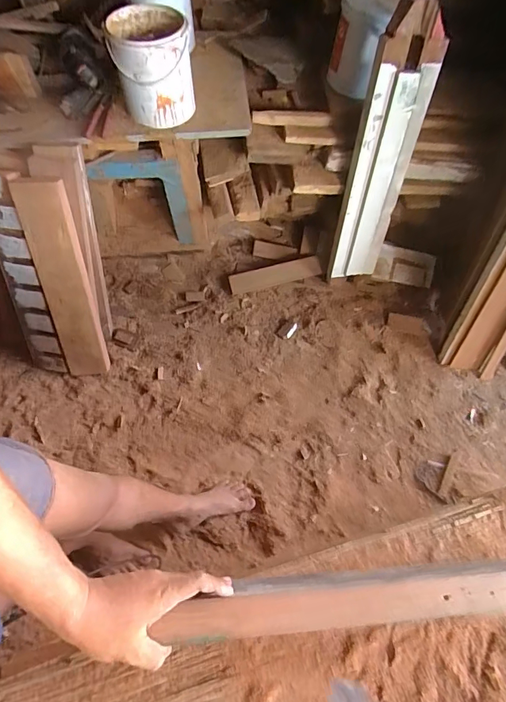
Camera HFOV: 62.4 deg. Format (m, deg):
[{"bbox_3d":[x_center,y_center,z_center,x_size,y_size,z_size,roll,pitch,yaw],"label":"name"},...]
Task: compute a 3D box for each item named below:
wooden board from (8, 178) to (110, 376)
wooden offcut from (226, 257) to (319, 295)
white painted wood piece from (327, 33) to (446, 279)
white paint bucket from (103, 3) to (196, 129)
[{"bbox_3d":[-0.507,-0.166,1.141,0.130,0.563,0.035,-1,36,-3],"label":"wooden board"},{"bbox_3d":[0.075,-0.268,1.479,0.317,0.021,0.074,-13,89,-3],"label":"wooden offcut"},{"bbox_3d":[0.347,-0.478,1.174,0.153,0.708,0.059,8,55,4],"label":"white painted wood piece"},{"bbox_3d":[-0.245,-0.689,1.026,0.183,0.208,0.203,-12,66,-9],"label":"white paint bucket"}]

